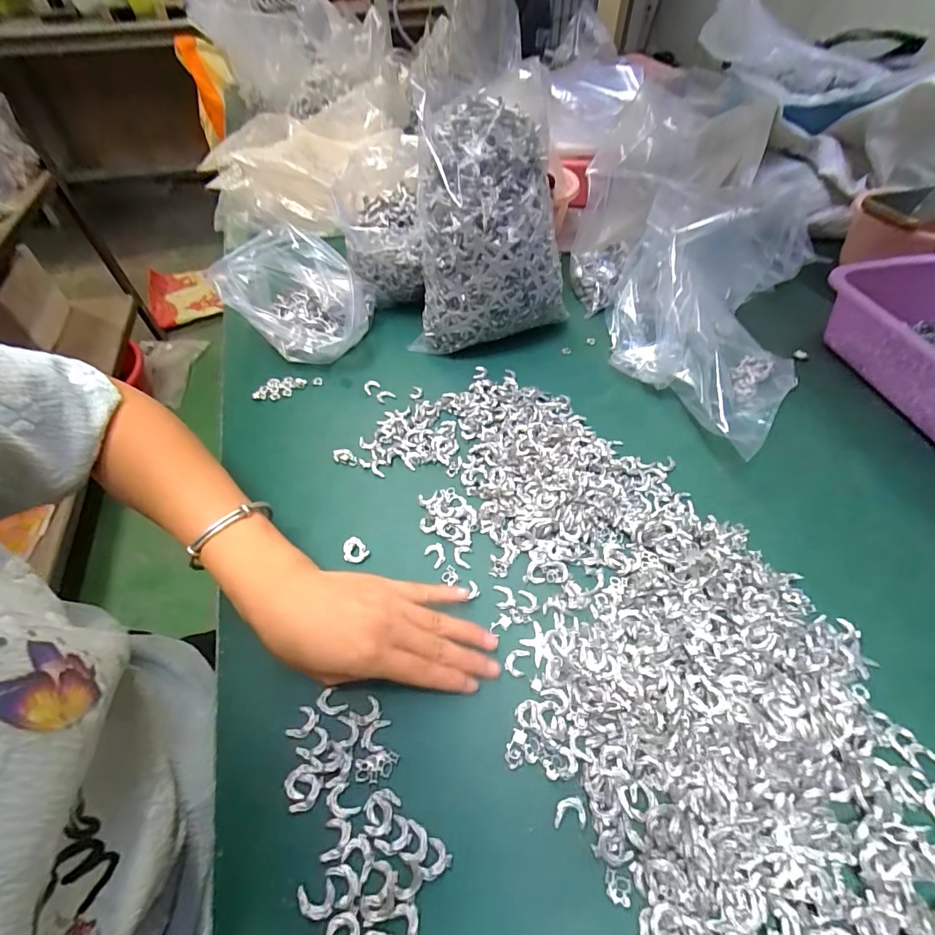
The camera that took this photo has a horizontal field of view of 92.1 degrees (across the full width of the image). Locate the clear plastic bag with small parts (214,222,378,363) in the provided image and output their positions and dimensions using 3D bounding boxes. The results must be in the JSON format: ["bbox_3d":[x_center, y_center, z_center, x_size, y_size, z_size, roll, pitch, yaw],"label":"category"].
[{"bbox_3d":[-0.184,-0.192,0.509,0.154,0.110,0.125,9,52,8],"label":"clear plastic bag with small parts"}]

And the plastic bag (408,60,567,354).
[{"bbox_3d":[0.020,-0.226,0.463,0.159,0.221,0.102,12,53,11],"label":"plastic bag"}]

